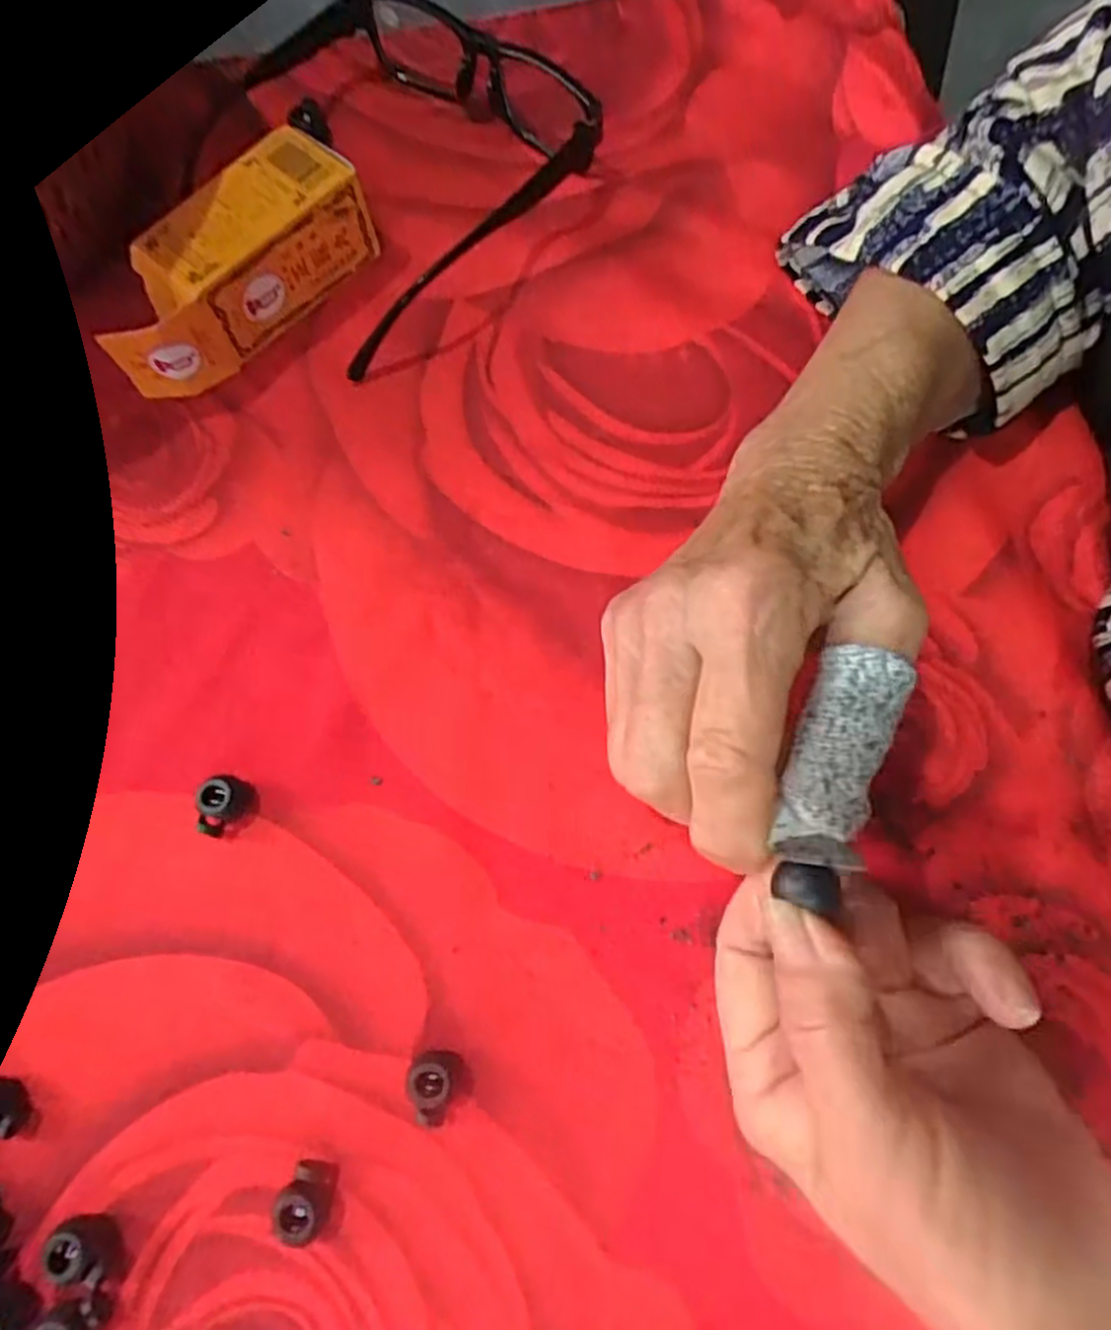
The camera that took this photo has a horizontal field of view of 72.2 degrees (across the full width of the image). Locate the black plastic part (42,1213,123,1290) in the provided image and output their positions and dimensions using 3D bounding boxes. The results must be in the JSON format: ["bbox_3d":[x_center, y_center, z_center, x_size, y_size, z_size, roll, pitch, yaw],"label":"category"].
[{"bbox_3d":[-0.131,0.162,0.212,0.018,0.012,0.012,15,73,7],"label":"black plastic part"}]

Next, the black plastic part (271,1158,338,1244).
[{"bbox_3d":[-0.070,0.150,0.214,0.014,0.013,0.016,26,74,10],"label":"black plastic part"}]

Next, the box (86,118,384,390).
[{"bbox_3d":[-0.124,-0.151,0.294,0.037,0.041,0.108,42,78,14],"label":"box"}]

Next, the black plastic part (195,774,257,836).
[{"bbox_3d":[-0.108,0.045,0.246,0.015,0.011,0.019,41,77,14],"label":"black plastic part"}]

